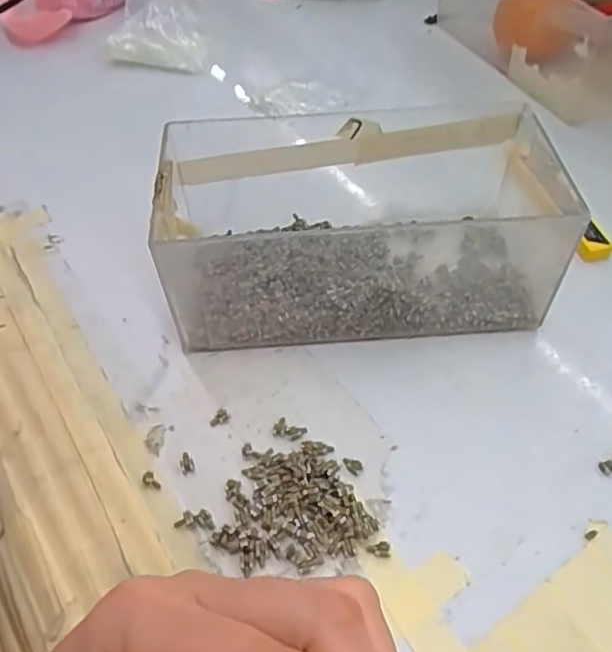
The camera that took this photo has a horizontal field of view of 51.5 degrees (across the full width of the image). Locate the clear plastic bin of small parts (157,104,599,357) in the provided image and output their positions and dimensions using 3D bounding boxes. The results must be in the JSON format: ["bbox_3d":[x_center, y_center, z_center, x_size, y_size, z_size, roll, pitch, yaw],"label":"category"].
[{"bbox_3d":[0.022,-0.053,0.315,0.181,0.068,0.106,-4,49,-2],"label":"clear plastic bin of small parts"}]

